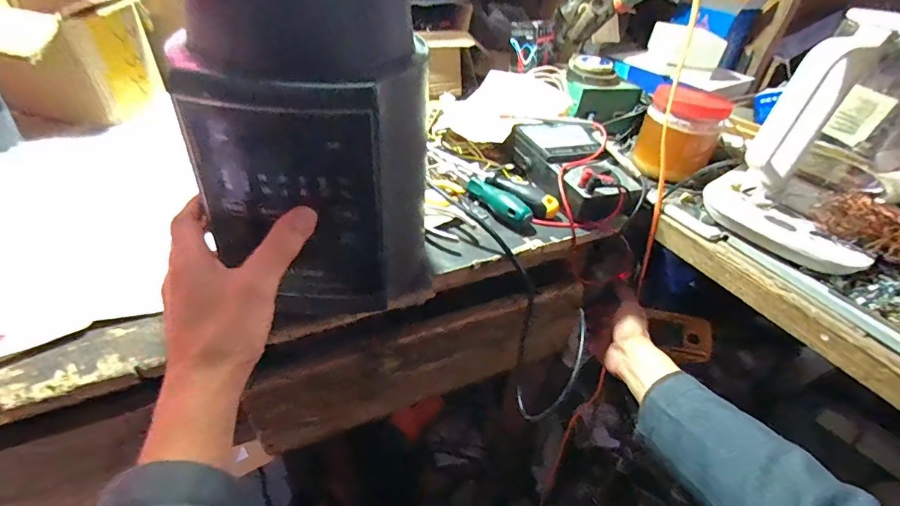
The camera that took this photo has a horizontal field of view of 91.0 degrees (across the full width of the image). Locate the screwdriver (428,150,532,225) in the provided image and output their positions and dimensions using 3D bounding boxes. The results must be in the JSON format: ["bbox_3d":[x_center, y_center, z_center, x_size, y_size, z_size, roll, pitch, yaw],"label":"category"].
[{"bbox_3d":[0.034,-0.086,0.541,0.026,0.022,0.170,-20,47,-30],"label":"screwdriver"}]

